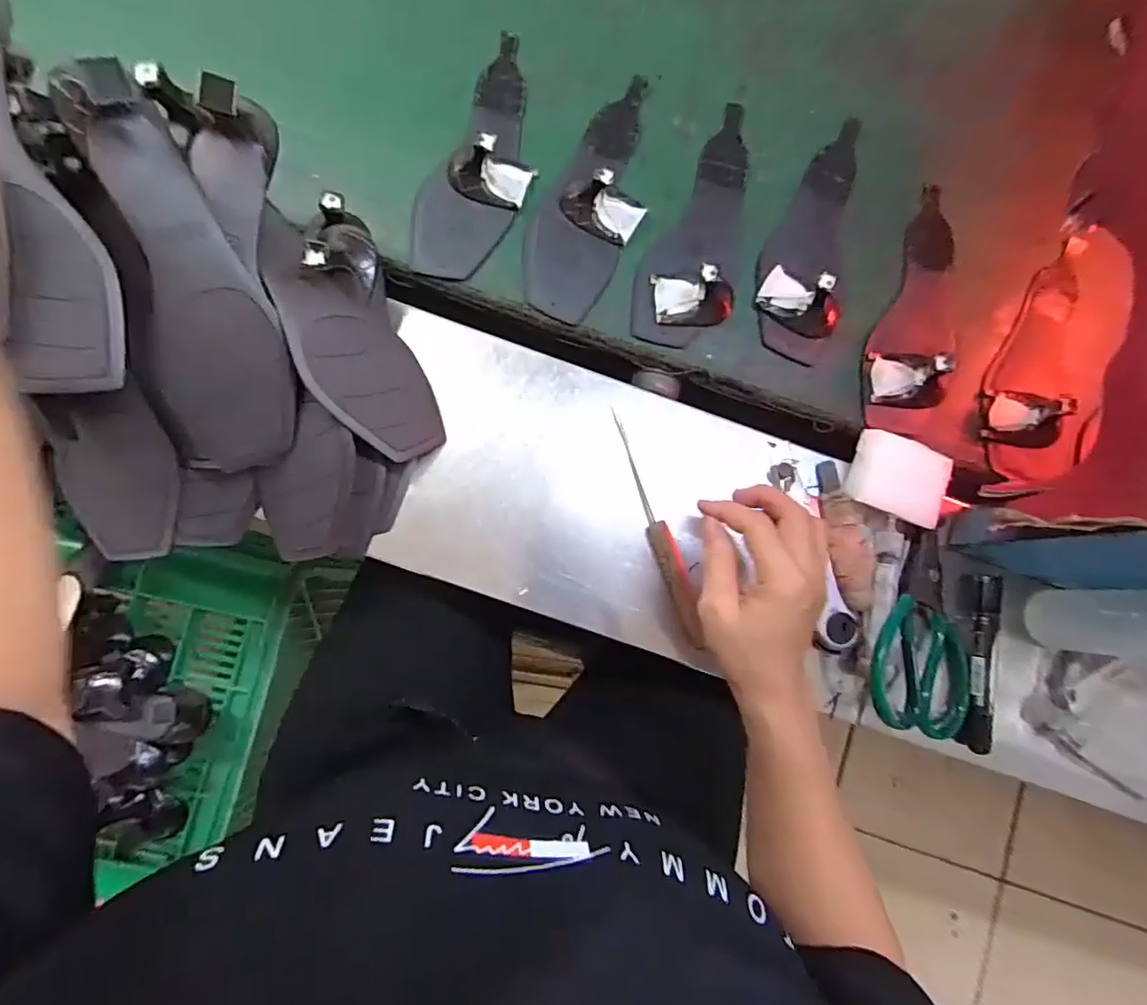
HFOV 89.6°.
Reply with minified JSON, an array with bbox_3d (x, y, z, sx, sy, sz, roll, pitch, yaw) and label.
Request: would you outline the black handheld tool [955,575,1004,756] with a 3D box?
[{"bbox_3d":[0.319,0.125,0.449,0.020,0.014,0.134,12,82,-2],"label":"black handheld tool"}]

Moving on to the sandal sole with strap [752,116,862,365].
[{"bbox_3d":[0.221,-0.253,0.510,0.078,0.045,0.249,17,81,-2],"label":"sandal sole with strap"}]

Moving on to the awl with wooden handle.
[{"bbox_3d":[0.065,0.021,0.450,0.017,0.018,0.188,-18,81,-6],"label":"awl with wooden handle"}]

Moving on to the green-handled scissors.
[{"bbox_3d":[0.275,0.099,0.440,0.085,0.019,0.150,17,81,-2],"label":"green-handled scissors"}]

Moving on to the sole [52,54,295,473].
[{"bbox_3d":[-0.241,-0.135,0.366,0.077,0.028,0.235,-9,113,-5],"label":"sole"}]

